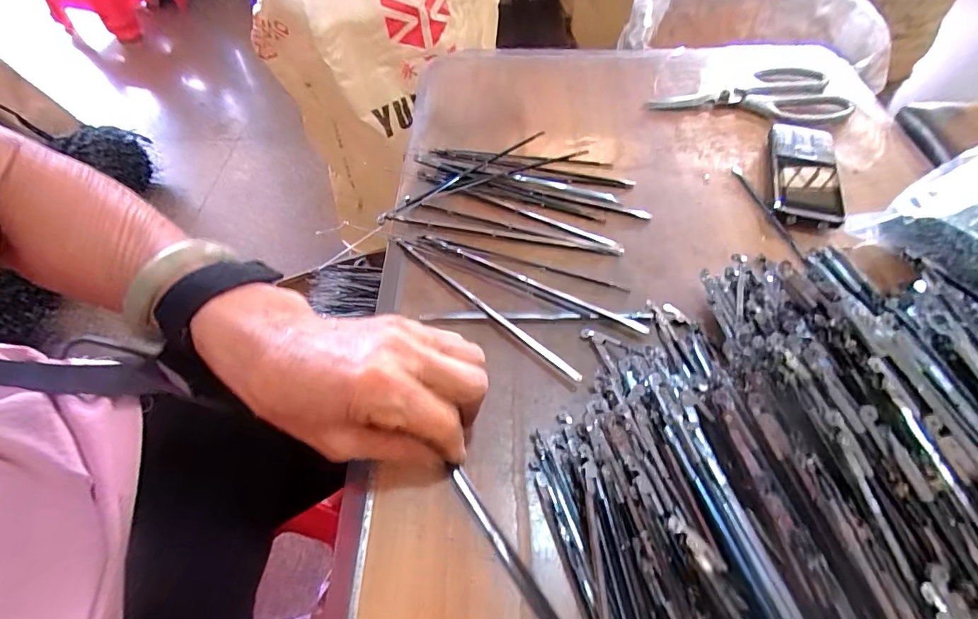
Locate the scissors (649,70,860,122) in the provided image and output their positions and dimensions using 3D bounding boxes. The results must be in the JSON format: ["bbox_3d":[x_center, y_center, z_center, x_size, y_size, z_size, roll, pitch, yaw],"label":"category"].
[{"bbox_3d":[0.261,-0.211,0.470,0.193,0.009,0.092,-10,55,-5],"label":"scissors"}]

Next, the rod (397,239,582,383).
[{"bbox_3d":[-0.005,-0.004,0.333,0.174,0.007,0.007,37,63,24],"label":"rod"}]

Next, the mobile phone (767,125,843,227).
[{"bbox_3d":[0.270,-0.120,0.398,0.050,0.016,0.130,11,55,18],"label":"mobile phone"}]

